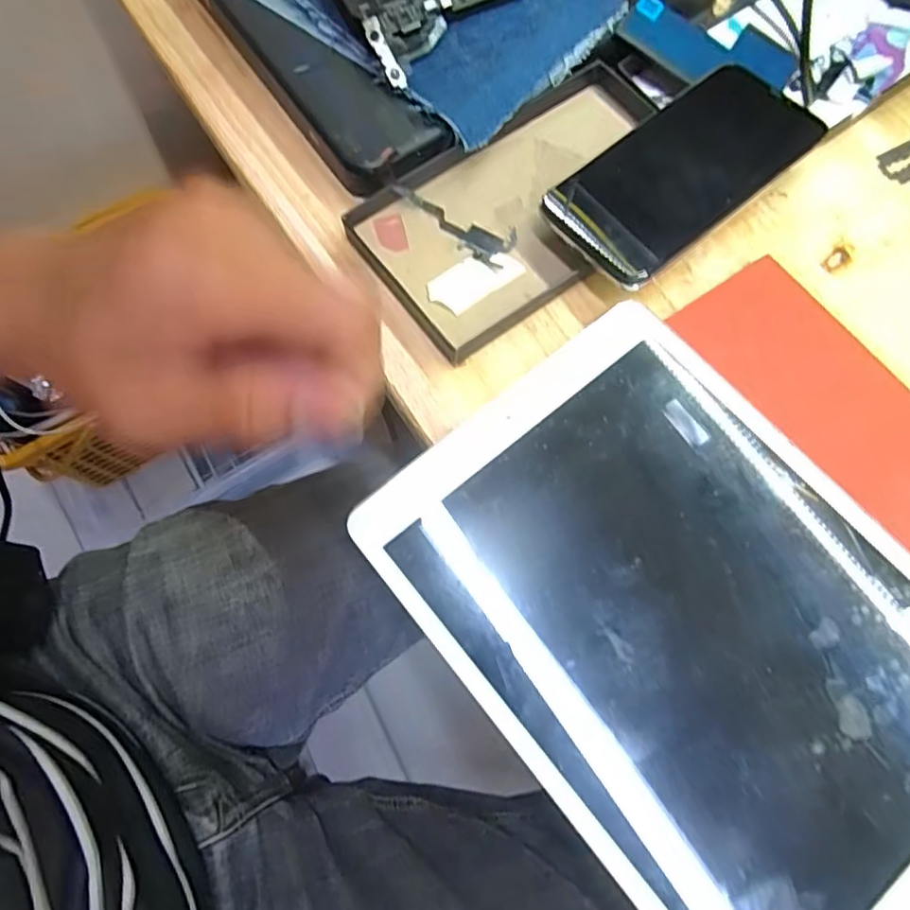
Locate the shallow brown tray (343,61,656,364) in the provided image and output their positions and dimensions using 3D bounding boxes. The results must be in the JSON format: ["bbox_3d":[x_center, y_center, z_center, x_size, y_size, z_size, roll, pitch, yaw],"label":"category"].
[{"bbox_3d":[0.042,-0.131,0.308,0.178,0.015,0.096,-34,74,-9],"label":"shallow brown tray"}]

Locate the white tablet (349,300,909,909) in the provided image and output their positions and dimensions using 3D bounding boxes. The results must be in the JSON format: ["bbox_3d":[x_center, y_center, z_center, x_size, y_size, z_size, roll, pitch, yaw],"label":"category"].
[{"bbox_3d":[0.094,0.066,0.236,0.171,0.005,0.241,-38,75,-10],"label":"white tablet"}]

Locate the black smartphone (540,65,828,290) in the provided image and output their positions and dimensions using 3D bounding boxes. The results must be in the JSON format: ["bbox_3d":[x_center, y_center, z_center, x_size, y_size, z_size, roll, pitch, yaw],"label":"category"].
[{"bbox_3d":[0.110,-0.139,0.292,0.133,0.008,0.066,-39,75,-10],"label":"black smartphone"}]

